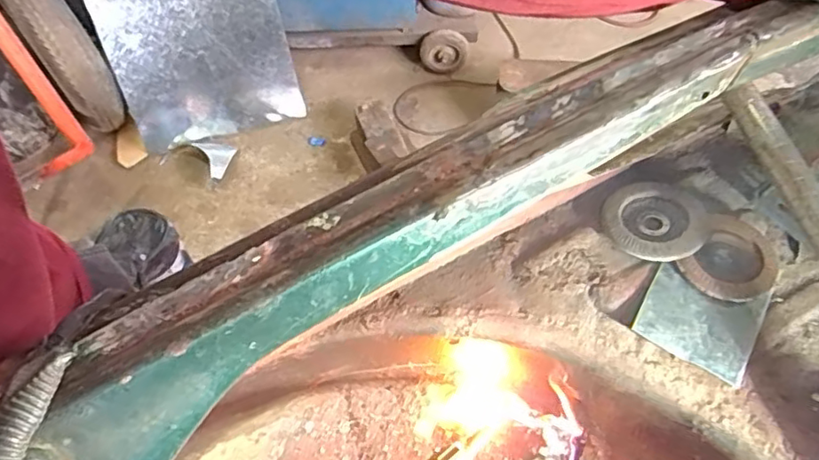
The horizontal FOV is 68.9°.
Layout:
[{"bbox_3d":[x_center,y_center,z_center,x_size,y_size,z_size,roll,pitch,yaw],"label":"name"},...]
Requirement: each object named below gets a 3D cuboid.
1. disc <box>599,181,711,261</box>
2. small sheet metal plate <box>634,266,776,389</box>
[{"bbox_3d":[0.215,-0.006,0.525,0.087,0.020,0.080,-2,54,2],"label":"disc"},{"bbox_3d":[0.236,0.071,0.487,0.087,0.011,0.079,27,60,21],"label":"small sheet metal plate"}]

